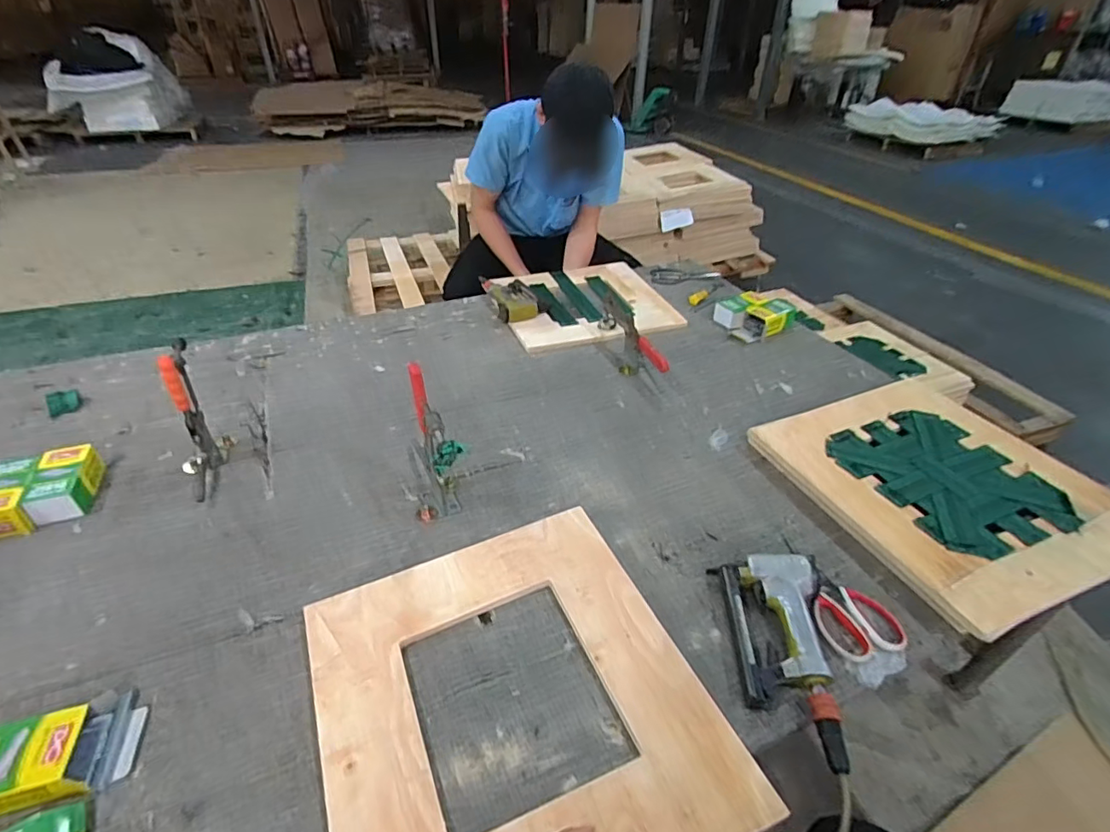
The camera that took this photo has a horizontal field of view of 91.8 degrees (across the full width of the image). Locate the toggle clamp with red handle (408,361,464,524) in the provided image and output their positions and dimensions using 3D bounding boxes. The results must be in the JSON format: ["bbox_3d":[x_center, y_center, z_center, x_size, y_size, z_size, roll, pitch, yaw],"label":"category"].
[{"bbox_3d":[-0.178,0.058,0.774,0.064,0.228,0.157,-12,39,-16],"label":"toggle clamp with red handle"}]

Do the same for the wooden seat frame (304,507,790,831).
[{"bbox_3d":[-0.048,0.311,0.607,0.402,0.013,0.422,-14,40,-19],"label":"wooden seat frame"}]

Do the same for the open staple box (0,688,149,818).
[{"bbox_3d":[-0.519,0.344,0.549,0.155,0.037,0.098,-13,40,-18],"label":"open staple box"}]

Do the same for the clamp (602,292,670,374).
[{"bbox_3d":[0.161,-0.164,1.179,0.045,0.092,0.304,-9,39,-13],"label":"clamp"}]

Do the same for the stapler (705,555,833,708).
[{"bbox_3d":[0.281,0.257,0.669,0.132,0.042,0.178,-1,38,-3],"label":"stapler"}]

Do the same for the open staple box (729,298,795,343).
[{"bbox_3d":[0.513,-0.235,1.321,0.160,0.055,0.085,-20,42,-25],"label":"open staple box"}]

